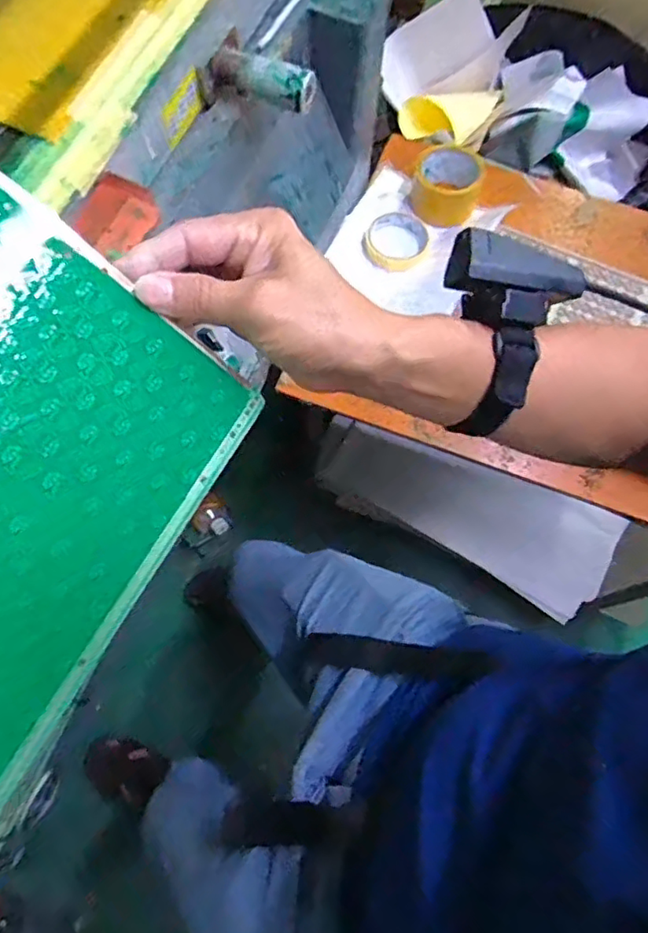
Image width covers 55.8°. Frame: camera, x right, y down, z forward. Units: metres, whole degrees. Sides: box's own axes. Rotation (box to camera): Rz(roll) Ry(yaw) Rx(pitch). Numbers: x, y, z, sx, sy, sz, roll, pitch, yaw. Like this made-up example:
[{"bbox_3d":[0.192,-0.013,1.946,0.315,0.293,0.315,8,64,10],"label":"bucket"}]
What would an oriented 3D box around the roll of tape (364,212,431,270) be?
[{"bbox_3d":[0.100,-0.307,0.830,0.081,0.024,0.085,0,69,-1],"label":"roll of tape"}]

